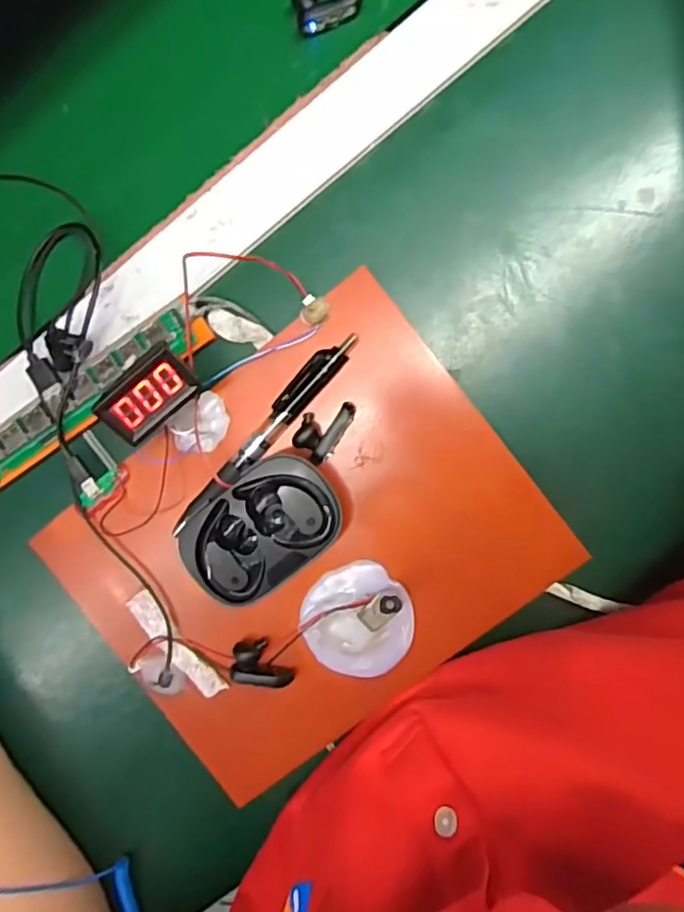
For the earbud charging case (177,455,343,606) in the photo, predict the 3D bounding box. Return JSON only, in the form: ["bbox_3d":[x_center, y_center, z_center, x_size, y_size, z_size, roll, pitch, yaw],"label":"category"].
[{"bbox_3d":[-0.041,0.039,0.332,0.085,0.021,0.056,-43,90,7],"label":"earbud charging case"}]

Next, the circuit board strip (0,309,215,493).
[{"bbox_3d":[-0.159,-0.022,0.355,0.192,0.010,0.029,-33,115,4],"label":"circuit board strip"}]

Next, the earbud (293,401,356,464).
[{"bbox_3d":[-0.010,-0.016,0.335,0.023,0.010,0.036,32,96,1],"label":"earbud"}]

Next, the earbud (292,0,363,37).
[{"bbox_3d":[-0.007,-0.248,0.341,0.035,0.016,0.024,-15,93,6],"label":"earbud"}]

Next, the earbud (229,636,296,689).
[{"bbox_3d":[-0.045,0.117,0.348,0.033,0.013,0.022,1,95,5],"label":"earbud"}]

